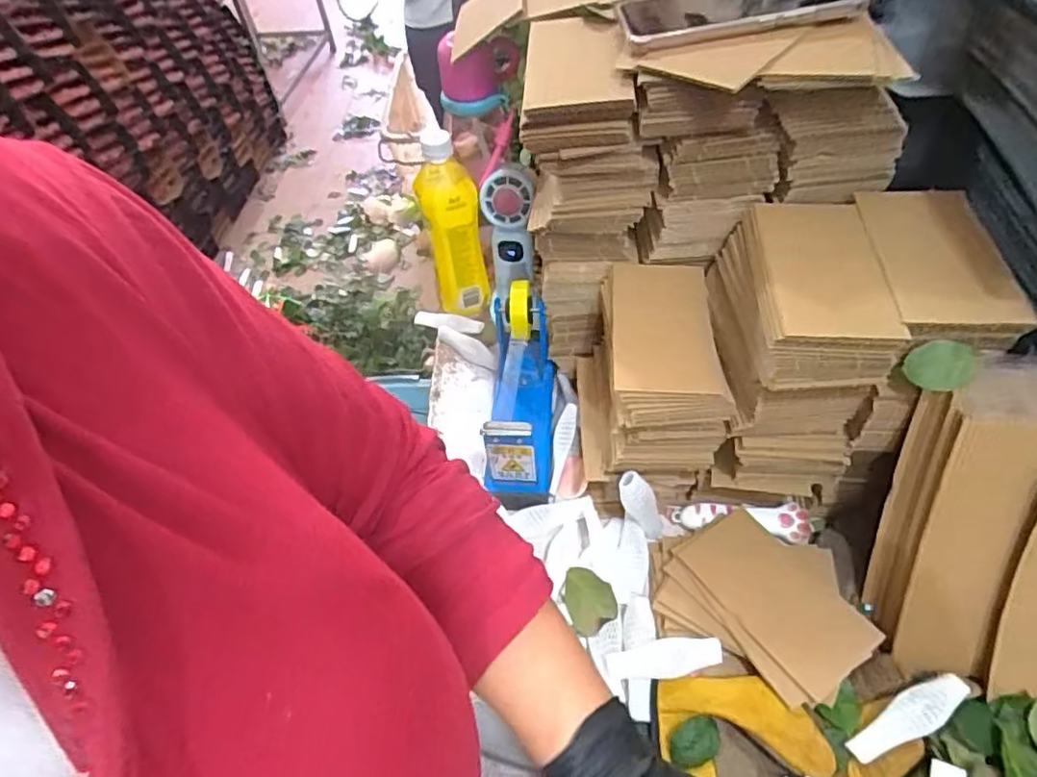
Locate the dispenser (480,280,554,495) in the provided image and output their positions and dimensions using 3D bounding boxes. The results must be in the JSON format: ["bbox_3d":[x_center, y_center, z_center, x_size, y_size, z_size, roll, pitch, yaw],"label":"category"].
[{"bbox_3d":[-0.001,0.005,0.590,0.063,0.123,0.168,-1,52,6],"label":"dispenser"}]

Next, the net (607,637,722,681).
[{"bbox_3d":[0.113,0.209,0.473,0.088,0.007,0.027,-10,51,-2],"label":"net"}]

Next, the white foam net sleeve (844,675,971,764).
[{"bbox_3d":[0.269,0.228,0.424,0.088,0.011,0.025,-35,54,2],"label":"white foam net sleeve"}]

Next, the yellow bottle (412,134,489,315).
[{"bbox_3d":[-0.074,-0.171,0.690,0.063,0.204,0.051,-18,52,-8],"label":"yellow bottle"}]

